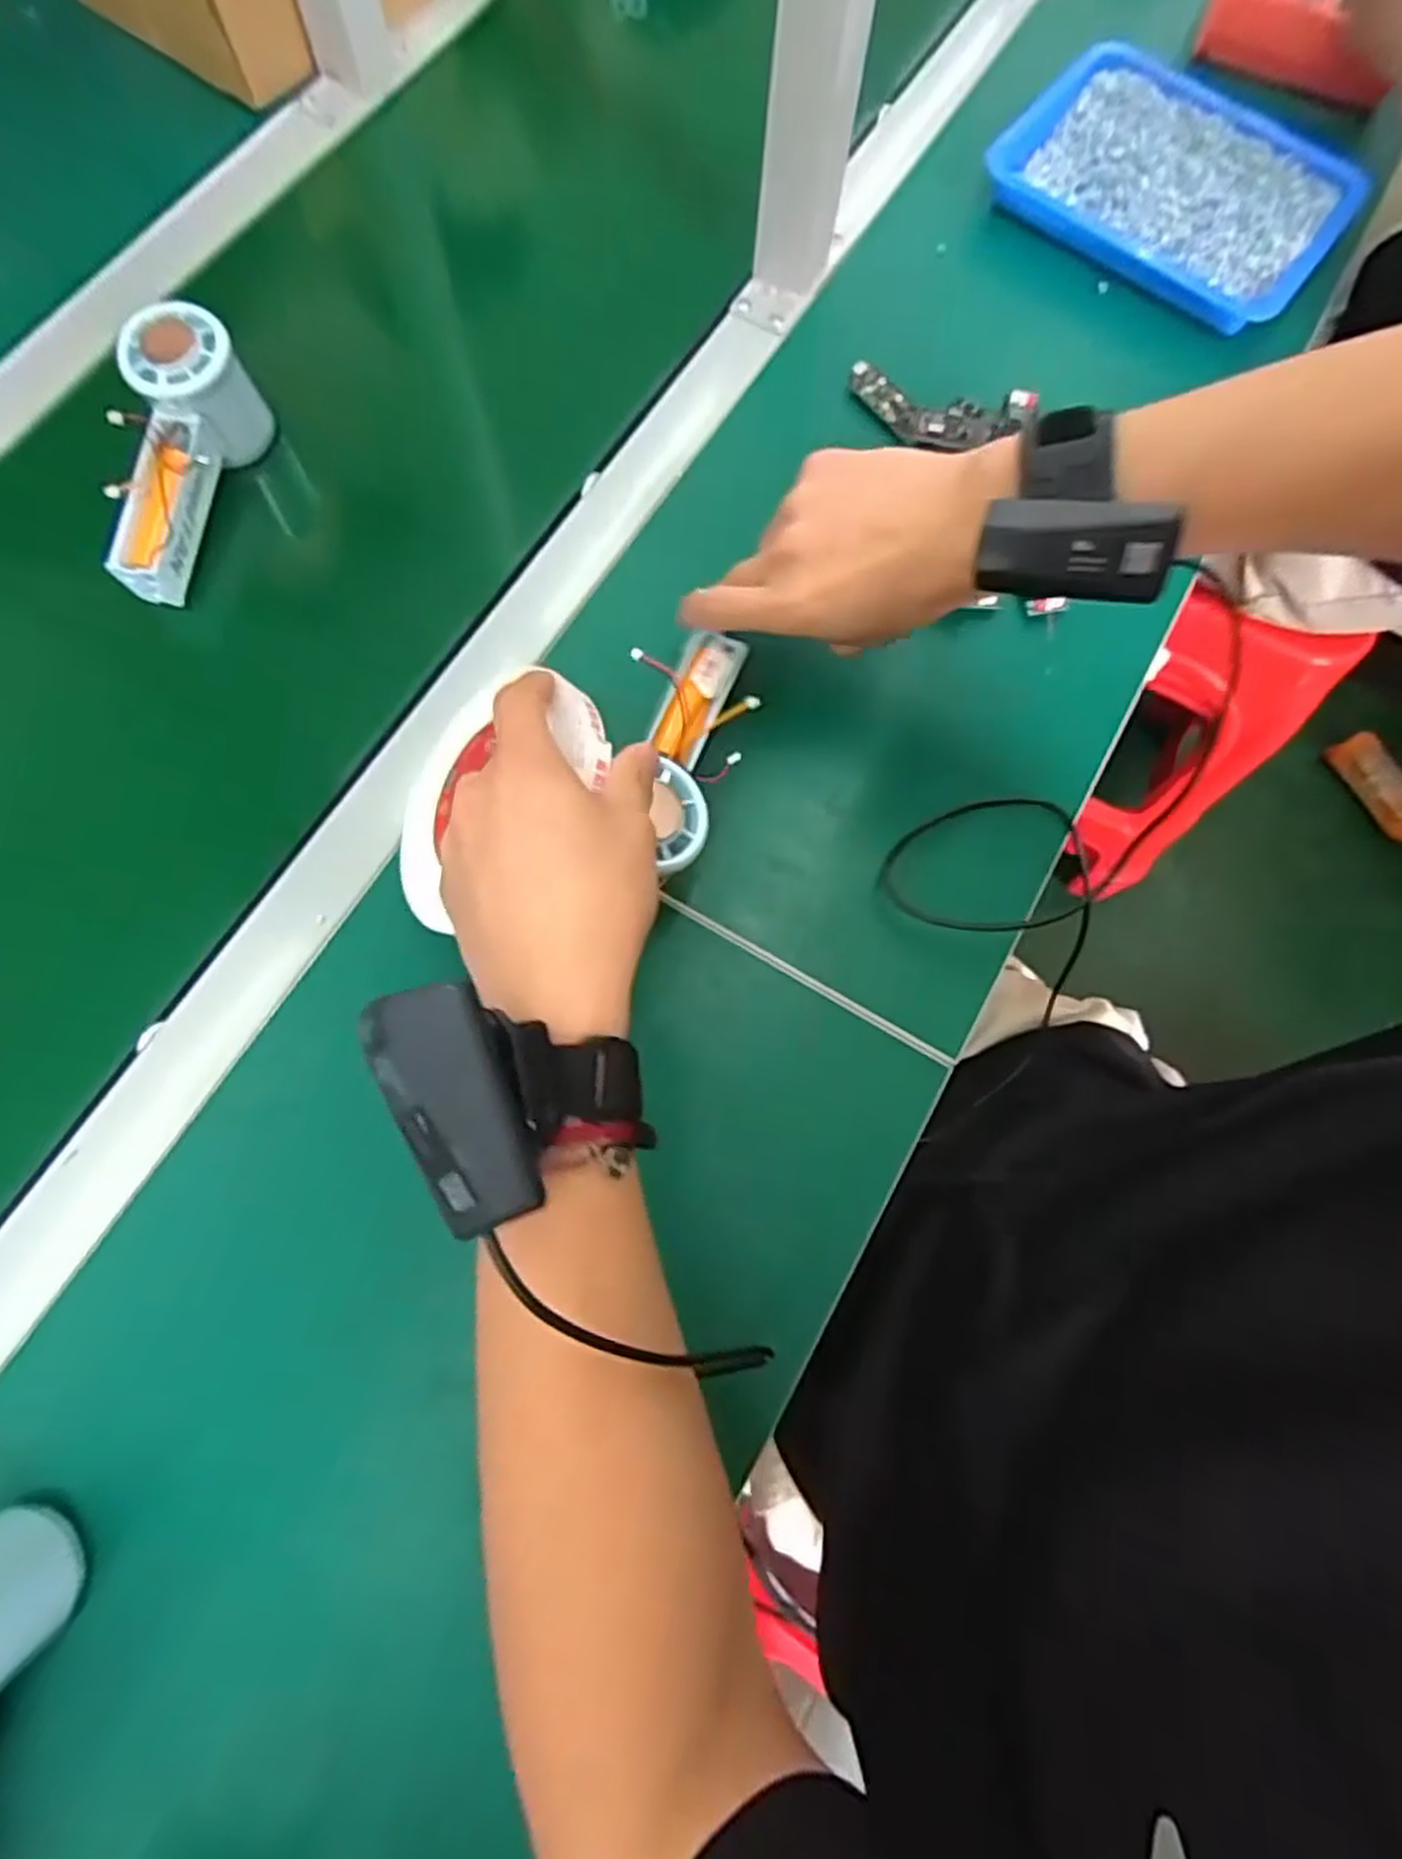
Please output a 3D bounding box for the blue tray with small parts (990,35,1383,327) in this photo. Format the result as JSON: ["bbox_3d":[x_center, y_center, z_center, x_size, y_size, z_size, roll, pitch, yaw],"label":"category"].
[{"bbox_3d":[0.323,-0.510,0.544,0.220,0.032,0.182,36,76,8],"label":"blue tray with small parts"}]

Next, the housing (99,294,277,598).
[{"bbox_3d":[-0.293,-0.260,0.436,0.065,0.066,0.147,13,74,2],"label":"housing"}]

